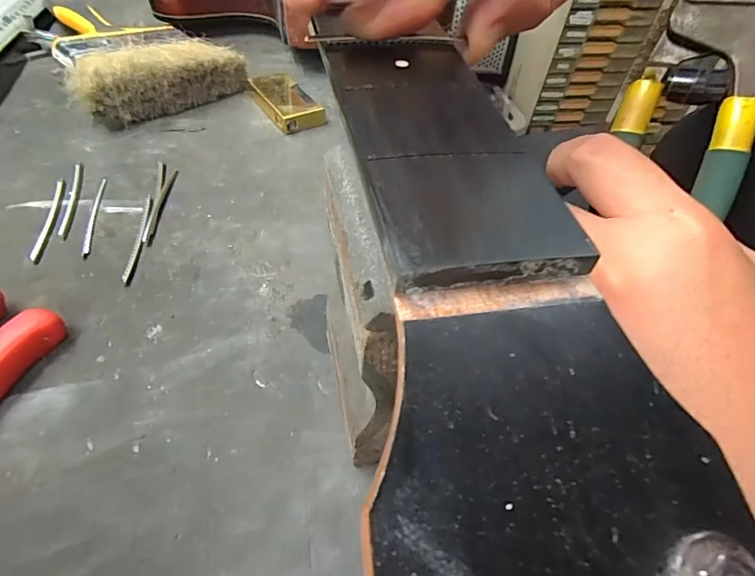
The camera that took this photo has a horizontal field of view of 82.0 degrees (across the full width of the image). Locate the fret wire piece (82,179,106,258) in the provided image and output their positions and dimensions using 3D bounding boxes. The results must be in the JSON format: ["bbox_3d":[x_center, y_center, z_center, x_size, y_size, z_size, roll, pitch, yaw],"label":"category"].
[{"bbox_3d":[-0.163,-0.043,0.249,0.004,0.004,0.067,-8,51,-11],"label":"fret wire piece"}]

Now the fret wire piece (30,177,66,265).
[{"bbox_3d":[-0.185,-0.041,0.246,0.007,0.004,0.071,-8,50,-11],"label":"fret wire piece"}]

